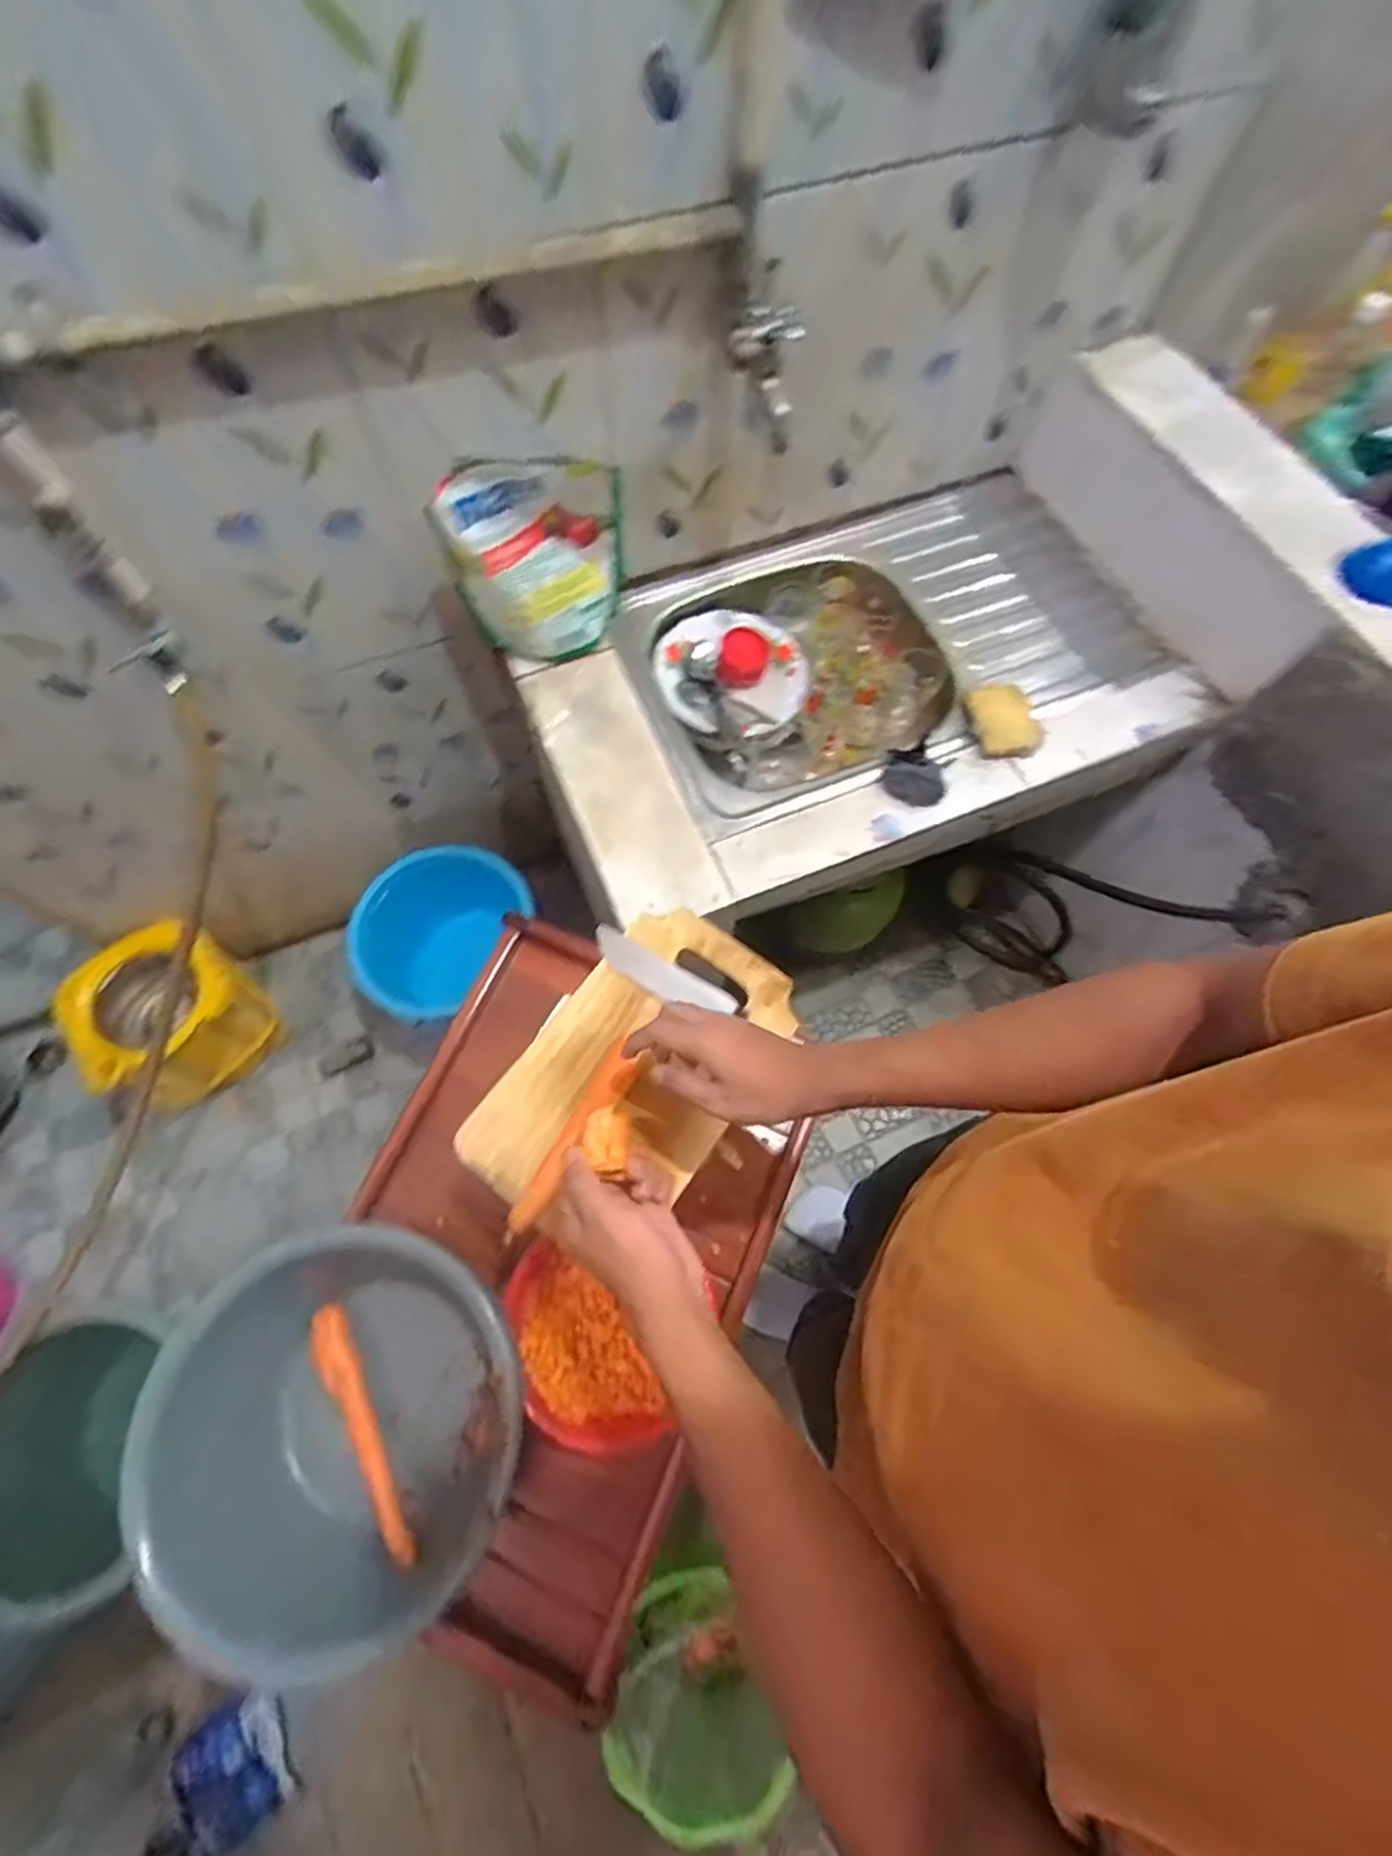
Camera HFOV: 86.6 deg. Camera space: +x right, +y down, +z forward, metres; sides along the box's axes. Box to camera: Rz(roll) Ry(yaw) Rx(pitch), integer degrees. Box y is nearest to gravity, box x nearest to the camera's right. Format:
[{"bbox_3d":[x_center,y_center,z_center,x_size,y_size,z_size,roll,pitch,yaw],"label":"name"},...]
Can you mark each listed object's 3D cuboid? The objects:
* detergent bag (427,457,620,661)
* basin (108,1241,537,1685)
[{"bbox_3d":[-0.177,-0.419,0.831,0.187,0.234,0.067,-11,69,-6],"label":"detergent bag"},{"bbox_3d":[-0.292,0.435,0.663,0.279,0.185,0.287,1,69,-1],"label":"basin"}]

